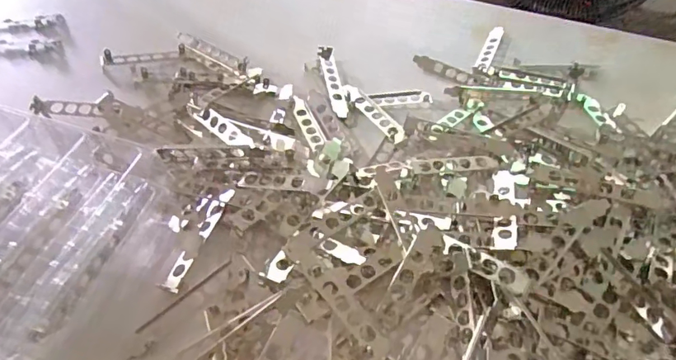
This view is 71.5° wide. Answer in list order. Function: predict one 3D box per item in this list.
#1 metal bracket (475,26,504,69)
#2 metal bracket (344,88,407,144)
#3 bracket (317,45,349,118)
[{"bbox_3d":[0.209,-0.183,0.642,0.019,0.006,0.101,22,53,13],"label":"metal bracket"},{"bbox_3d":[0.040,-0.079,0.543,0.021,0.005,0.107,-25,57,-22],"label":"metal bracket"},{"bbox_3d":[-0.006,-0.123,0.575,0.020,0.018,0.126,-5,52,-8],"label":"bracket"}]

